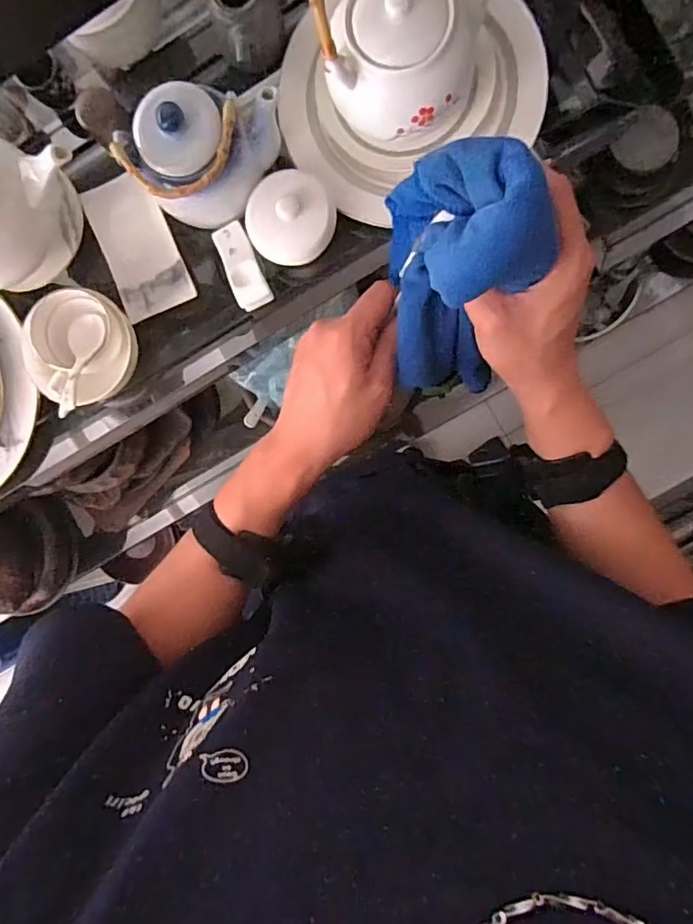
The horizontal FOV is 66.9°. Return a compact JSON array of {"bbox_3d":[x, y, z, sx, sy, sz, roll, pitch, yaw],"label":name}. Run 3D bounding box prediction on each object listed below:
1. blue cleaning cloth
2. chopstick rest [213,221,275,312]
[{"bbox_3d":[0.067,-0.107,0.326,0.091,0.164,0.051,11,56,4],"label":"blue cleaning cloth"},{"bbox_3d":[-0.108,-0.203,0.538,0.036,0.018,0.087,-22,91,6],"label":"chopstick rest"}]

